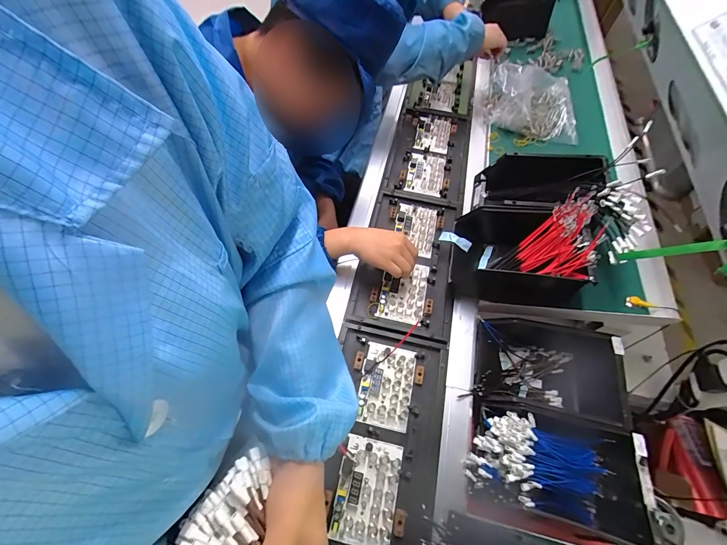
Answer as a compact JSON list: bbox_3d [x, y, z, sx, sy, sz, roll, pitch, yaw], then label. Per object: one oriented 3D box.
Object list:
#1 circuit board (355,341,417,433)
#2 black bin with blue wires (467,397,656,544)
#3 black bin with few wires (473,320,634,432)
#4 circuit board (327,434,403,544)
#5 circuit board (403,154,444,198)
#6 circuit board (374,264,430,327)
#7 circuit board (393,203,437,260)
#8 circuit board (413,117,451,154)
[{"bbox_3d":[0.040,0.193,0.559,0.088,0.012,0.133,11,64,6],"label":"circuit board"},{"bbox_3d":[0.300,0.310,0.515,0.263,0.106,0.152,12,64,7],"label":"black bin with blue wires"},{"bbox_3d":[0.321,0.184,0.603,0.229,0.116,0.154,12,64,7],"label":"black bin with few wires"},{"bbox_3d":[0.005,0.326,0.483,0.088,0.016,0.135,11,64,6],"label":"circuit board"},{"bbox_3d":[0.155,-0.249,0.818,0.088,0.014,0.130,10,64,6],"label":"circuit board"},{"bbox_3d":[0.081,0.036,0.651,0.087,0.017,0.131,12,64,7],"label":"circuit board"},{"bbox_3d":[0.117,-0.102,0.732,0.088,0.013,0.128,11,64,6],"label":"circuit board"},{"bbox_3d":[0.188,-0.373,0.883,0.090,0.007,0.122,12,64,7],"label":"circuit board"}]

